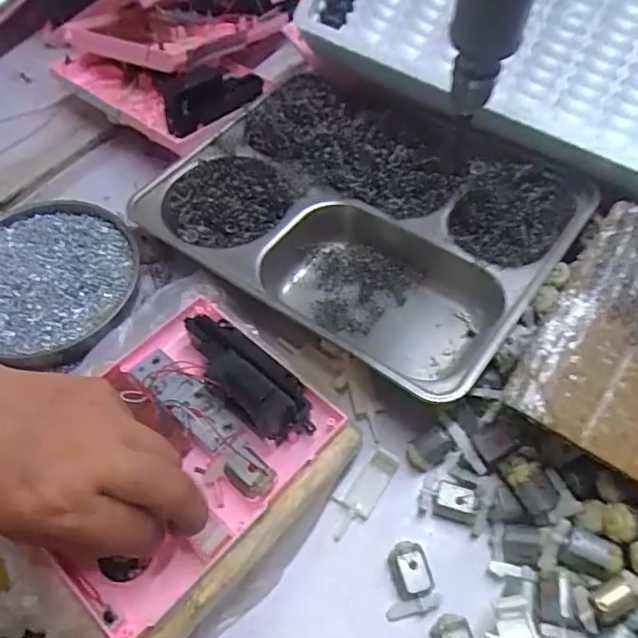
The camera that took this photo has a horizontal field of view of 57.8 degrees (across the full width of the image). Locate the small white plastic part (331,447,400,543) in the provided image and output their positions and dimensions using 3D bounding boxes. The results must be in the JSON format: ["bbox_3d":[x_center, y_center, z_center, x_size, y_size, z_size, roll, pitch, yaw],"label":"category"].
[{"bbox_3d":[0.024,0.104,0.347,0.023,0.016,0.057,29,63,18],"label":"small white plastic part"}]

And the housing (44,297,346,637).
[{"bbox_3d":[-0.086,0.071,0.324,0.137,0.039,0.162,38,66,22],"label":"housing"}]

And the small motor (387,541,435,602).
[{"bbox_3d":[0.051,0.139,0.320,0.020,0.012,0.029,-16,59,-8],"label":"small motor"}]

